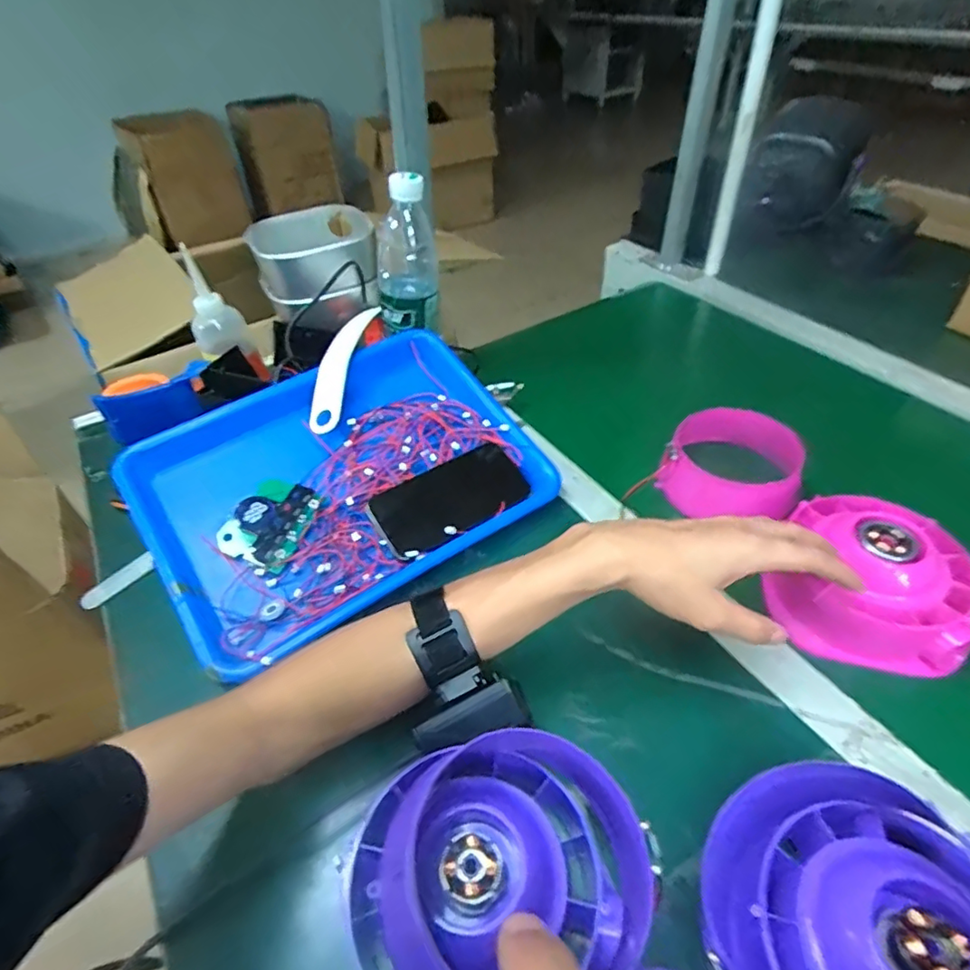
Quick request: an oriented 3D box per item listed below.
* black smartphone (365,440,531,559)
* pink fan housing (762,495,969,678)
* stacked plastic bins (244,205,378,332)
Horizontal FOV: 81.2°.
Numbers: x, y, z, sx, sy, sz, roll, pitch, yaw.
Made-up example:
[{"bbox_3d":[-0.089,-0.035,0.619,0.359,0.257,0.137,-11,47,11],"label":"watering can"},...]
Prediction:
[{"bbox_3d":[-0.030,0.011,0.520,0.139,0.015,0.079,-27,48,-23],"label":"black smartphone"},{"bbox_3d":[0.295,0.068,0.436,0.128,0.071,0.121,18,48,21],"label":"pink fan housing"},{"bbox_3d":[-0.210,-0.275,0.714,0.142,0.087,0.157,-14,45,-11],"label":"stacked plastic bins"}]

